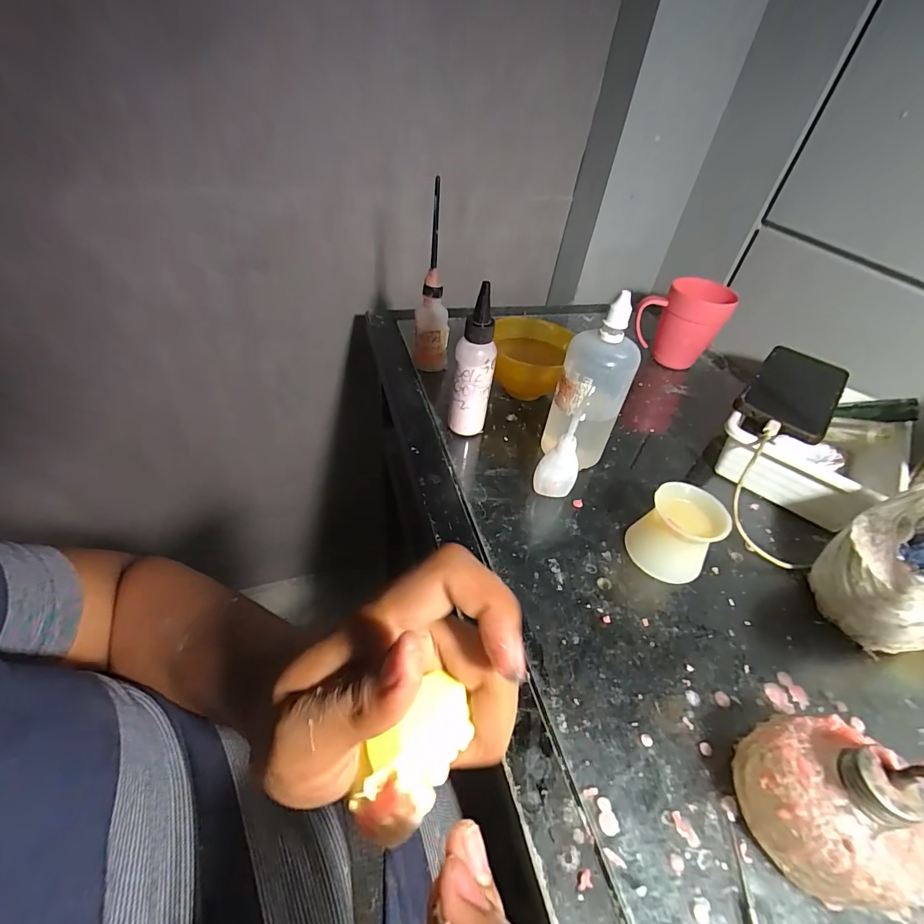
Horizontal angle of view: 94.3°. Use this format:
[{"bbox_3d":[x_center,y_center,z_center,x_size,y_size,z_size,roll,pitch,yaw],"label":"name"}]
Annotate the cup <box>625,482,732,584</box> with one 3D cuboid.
[{"bbox_3d":[0.171,0.056,0.340,0.056,0.056,0.056,4,44,-4],"label":"cup"}]

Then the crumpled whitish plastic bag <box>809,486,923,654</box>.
[{"bbox_3d":[0.312,0.078,0.306,0.076,0.105,0.079,-18,50,-24],"label":"crumpled whitish plastic bag"}]

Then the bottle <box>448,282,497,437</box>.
[{"bbox_3d":[0.011,-0.084,0.397,0.028,0.151,0.027,-32,56,-33],"label":"bottle"}]

